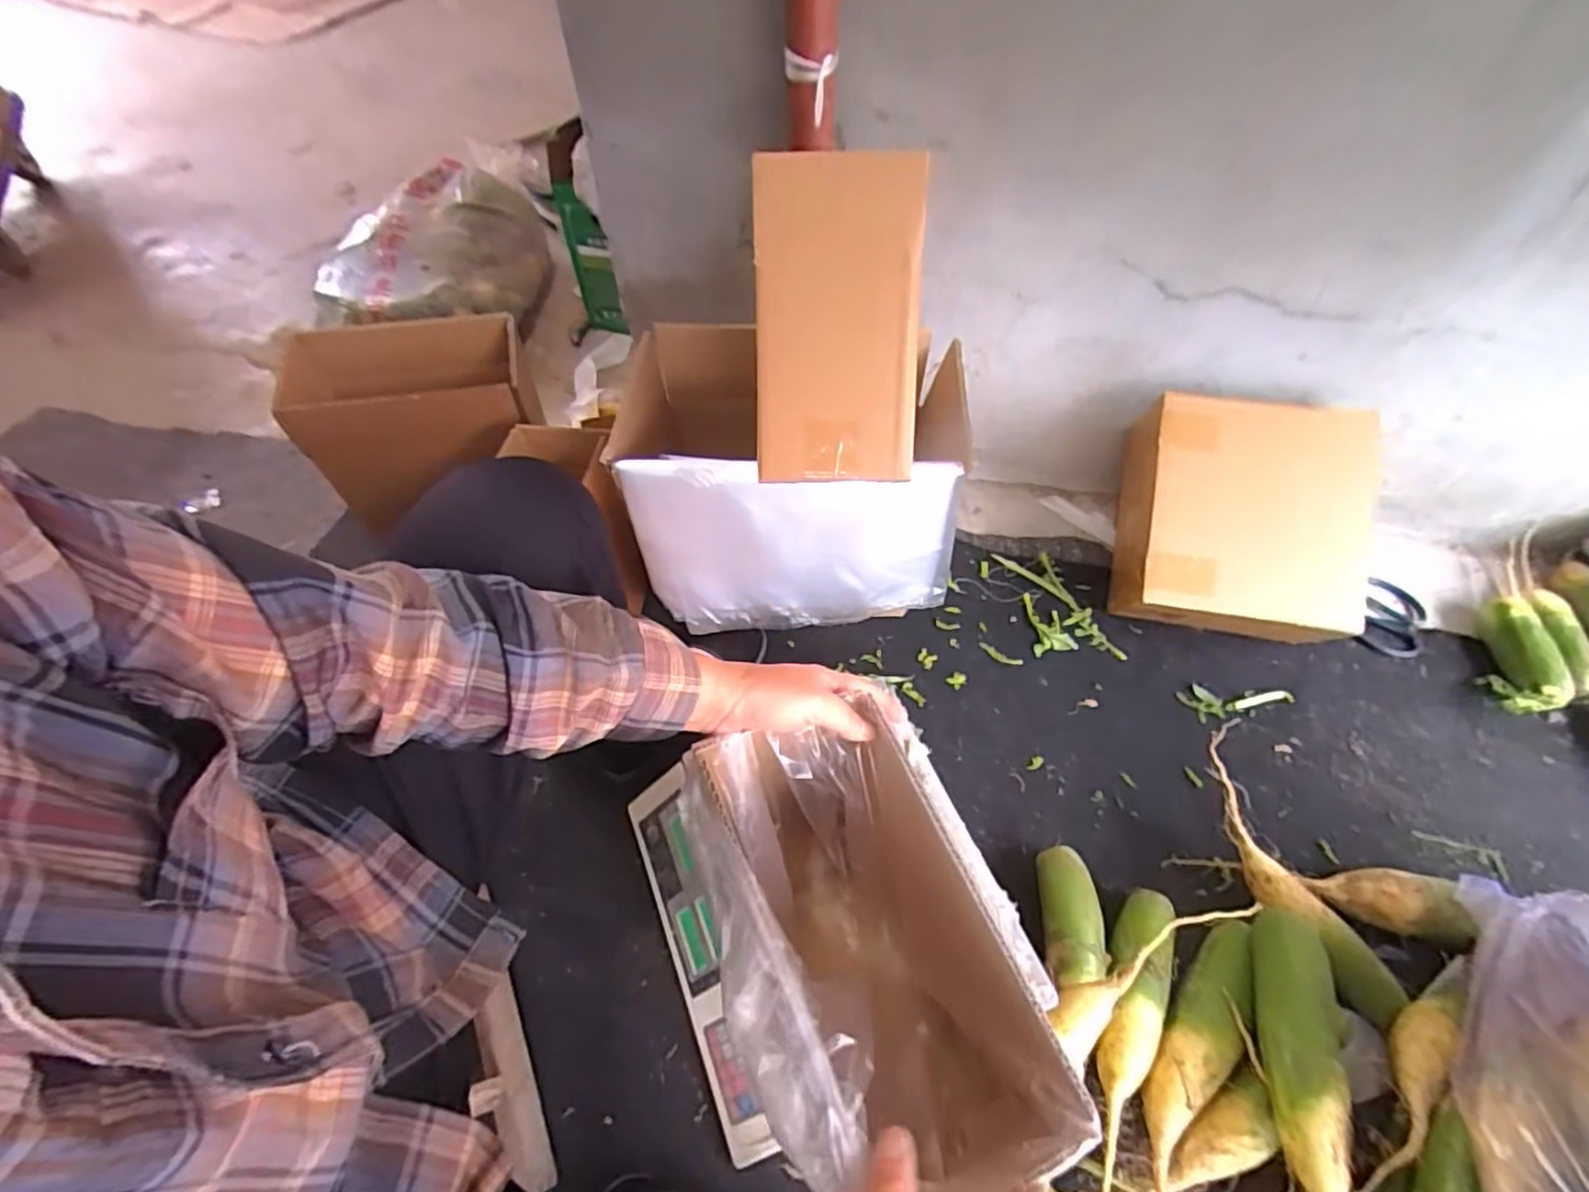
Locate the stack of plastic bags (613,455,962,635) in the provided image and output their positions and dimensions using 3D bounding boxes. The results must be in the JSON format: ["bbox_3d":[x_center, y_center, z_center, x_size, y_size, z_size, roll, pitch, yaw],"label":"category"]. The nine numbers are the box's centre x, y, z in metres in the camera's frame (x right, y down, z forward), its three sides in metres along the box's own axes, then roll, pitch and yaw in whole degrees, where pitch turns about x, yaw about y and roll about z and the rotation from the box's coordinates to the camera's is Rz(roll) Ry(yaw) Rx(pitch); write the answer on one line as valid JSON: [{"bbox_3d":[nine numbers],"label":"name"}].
[{"bbox_3d":[-0.003,-0.048,0.724,0.340,0.209,0.065,3,56,2],"label":"stack of plastic bags"}]

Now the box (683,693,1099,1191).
[{"bbox_3d":[0.038,0.228,0.452,0.152,0.208,0.267,-17,58,-11],"label":"box"}]

